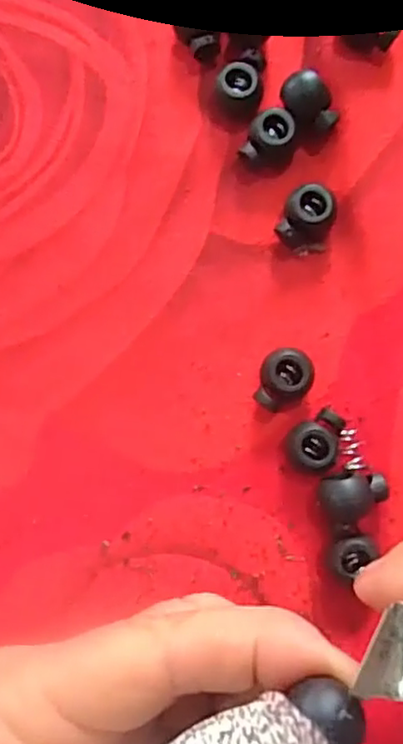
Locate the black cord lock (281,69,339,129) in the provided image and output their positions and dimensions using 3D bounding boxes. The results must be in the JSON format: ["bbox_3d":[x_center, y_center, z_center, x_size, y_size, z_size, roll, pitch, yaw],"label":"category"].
[{"bbox_3d":[0.032,-0.081,0.189,0.014,0.007,0.018,-24,83,-2],"label":"black cord lock"}]

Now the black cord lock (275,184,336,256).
[{"bbox_3d":[0.032,-0.046,0.188,0.015,0.011,0.018,19,84,4],"label":"black cord lock"}]

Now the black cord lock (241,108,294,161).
[{"bbox_3d":[0.020,-0.070,0.190,0.015,0.011,0.014,10,83,3],"label":"black cord lock"}]

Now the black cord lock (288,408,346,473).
[{"bbox_3d":[0.033,0.020,0.184,0.014,0.011,0.019,21,84,4],"label":"black cord lock"}]

